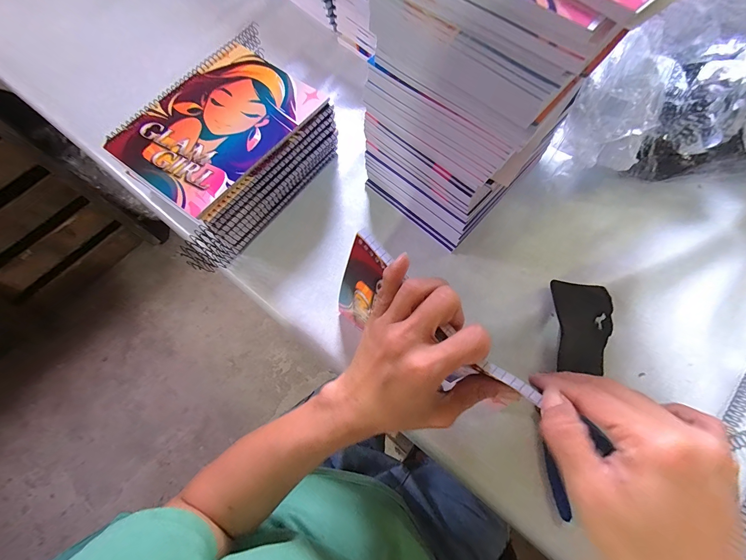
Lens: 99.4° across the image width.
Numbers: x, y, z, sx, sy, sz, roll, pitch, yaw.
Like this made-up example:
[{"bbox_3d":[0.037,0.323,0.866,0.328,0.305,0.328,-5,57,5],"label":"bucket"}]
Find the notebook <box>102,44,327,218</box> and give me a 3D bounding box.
[{"bbox_3d":[-0.167,-0.176,0.348,0.150,0.014,0.200,35,74,13],"label":"notebook"}]

